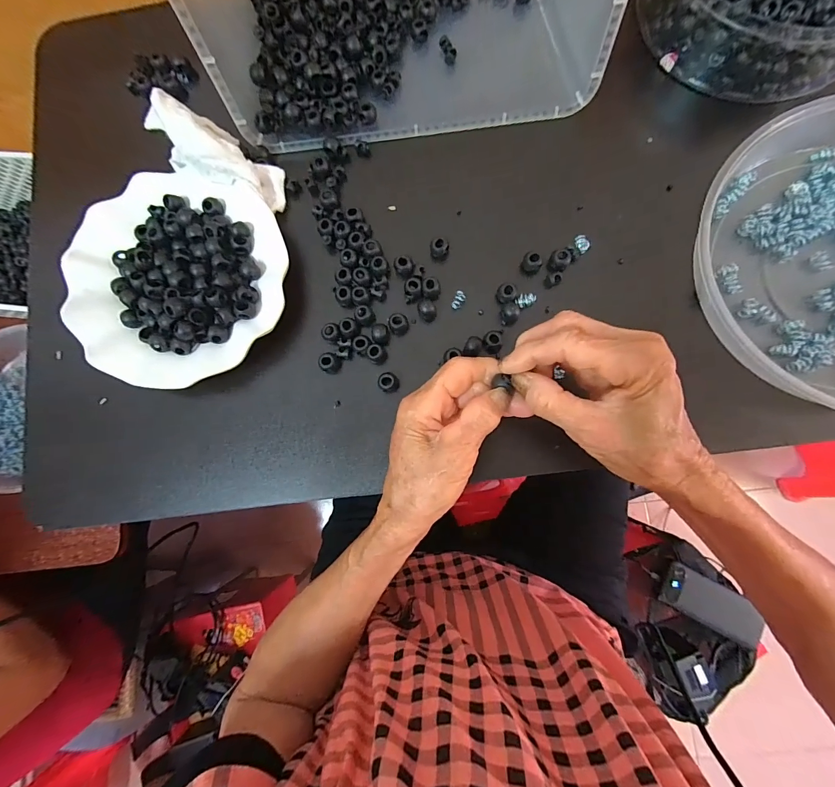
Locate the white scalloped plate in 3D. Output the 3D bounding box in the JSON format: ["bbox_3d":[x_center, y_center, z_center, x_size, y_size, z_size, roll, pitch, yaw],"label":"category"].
[{"bbox_3d":[-0.196,-0.093,0.306,0.183,0.034,0.176,-1,81,4],"label":"white scalloped plate"}]

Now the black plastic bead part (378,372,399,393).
[{"bbox_3d":[-0.023,-0.009,0.293,0.014,0.016,0.014,-10,80,2],"label":"black plastic bead part"}]

